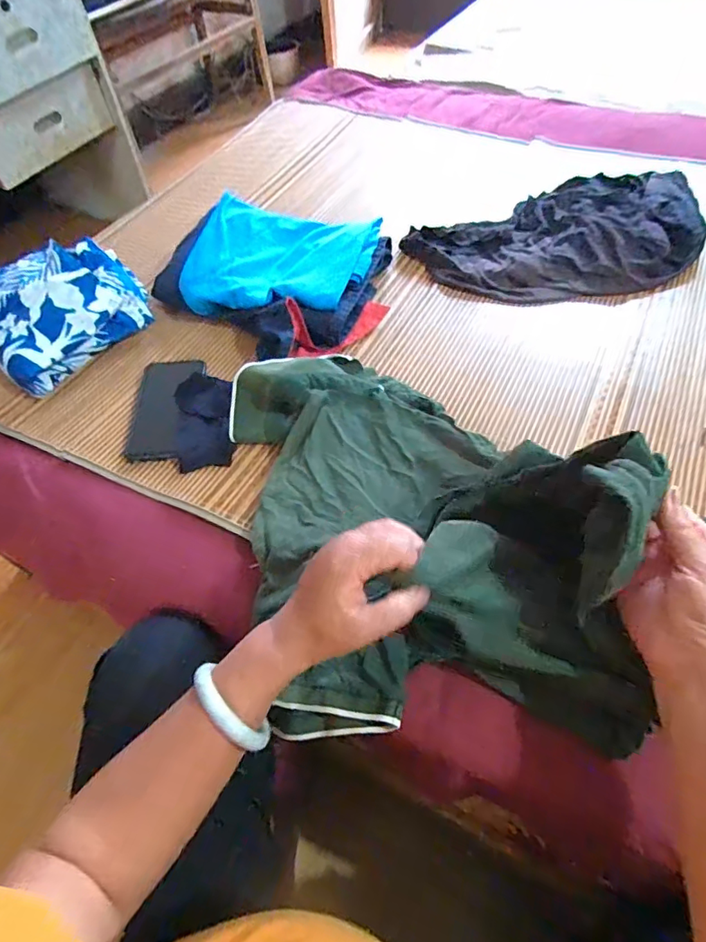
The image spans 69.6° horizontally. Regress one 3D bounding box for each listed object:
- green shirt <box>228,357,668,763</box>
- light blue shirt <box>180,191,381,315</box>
[{"bbox_3d":[0.051,0.016,0.449,0.299,0.152,0.433,-14,54,-5],"label":"green shirt"},{"bbox_3d":[-0.102,-0.309,0.722,0.251,0.044,0.234,7,55,10],"label":"light blue shirt"}]

